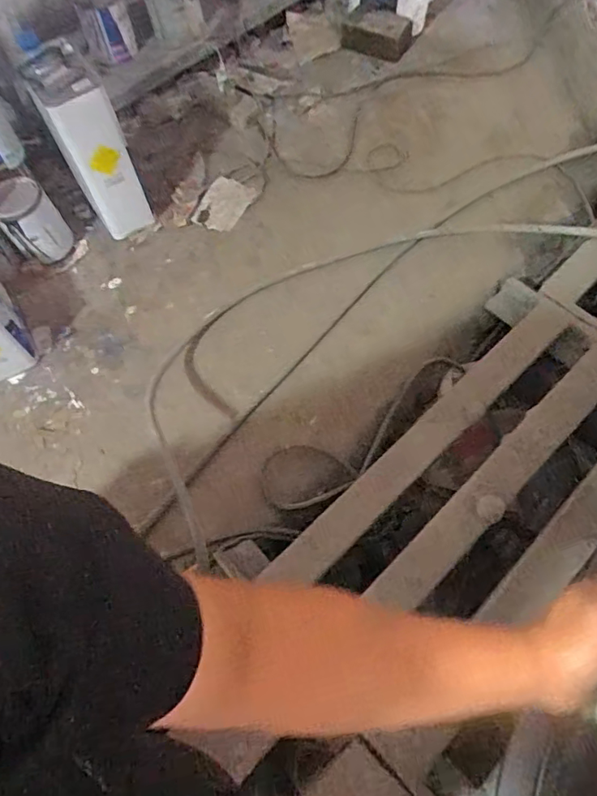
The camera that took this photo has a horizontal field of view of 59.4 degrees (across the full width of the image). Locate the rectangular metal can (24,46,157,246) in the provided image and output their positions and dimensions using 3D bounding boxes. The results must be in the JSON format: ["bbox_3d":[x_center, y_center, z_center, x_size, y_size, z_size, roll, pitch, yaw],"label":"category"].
[{"bbox_3d":[-0.370,-0.445,0.957,0.110,0.345,0.116,-25,64,-10],"label":"rectangular metal can"}]

